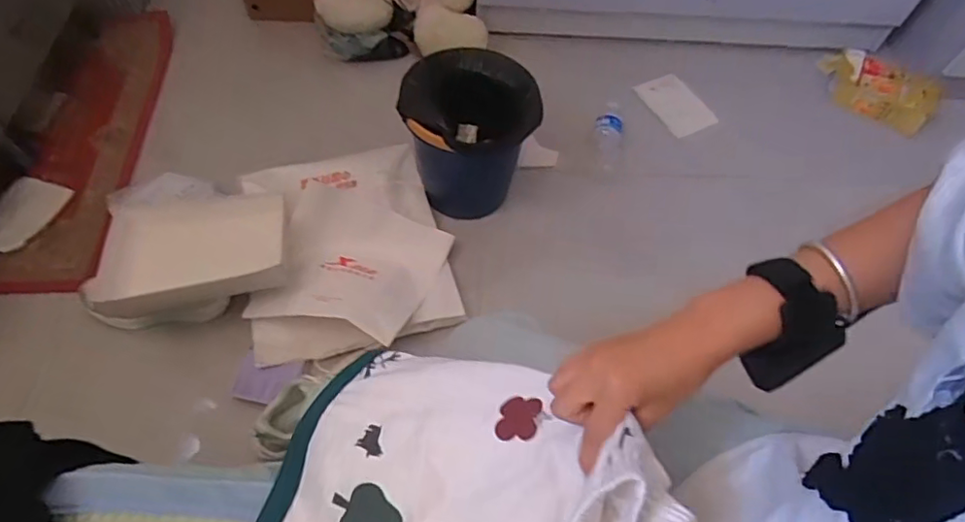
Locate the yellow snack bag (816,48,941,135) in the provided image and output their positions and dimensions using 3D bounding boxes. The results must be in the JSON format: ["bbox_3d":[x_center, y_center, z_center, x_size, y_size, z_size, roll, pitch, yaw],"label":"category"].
[{"bbox_3d":[1.045,-0.464,1.517,0.310,0.092,0.158,38,64,17],"label":"yellow snack bag"}]

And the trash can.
[{"bbox_3d":[-0.029,-0.260,1.216,0.278,0.279,0.245,-16,62,-13],"label":"trash can"}]

